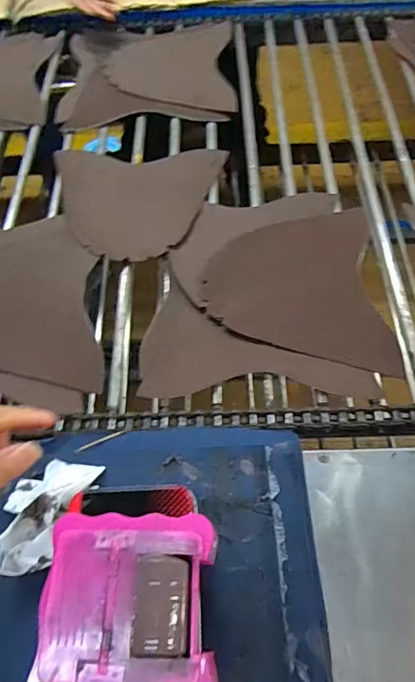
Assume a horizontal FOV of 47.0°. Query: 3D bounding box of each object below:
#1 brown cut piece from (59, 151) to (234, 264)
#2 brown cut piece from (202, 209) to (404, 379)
[{"bbox_3d":[-0.099,-0.199,0.682,0.235,0.015,0.198,0,61,2],"label":"brown cut piece"},{"bbox_3d":[0.108,-0.072,0.599,0.213,0.008,0.235,0,60,0],"label":"brown cut piece"}]

